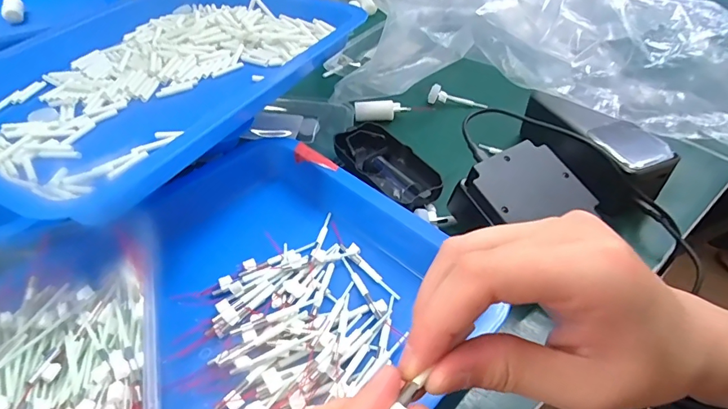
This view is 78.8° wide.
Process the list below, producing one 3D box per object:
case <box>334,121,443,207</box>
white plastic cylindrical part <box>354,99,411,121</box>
[{"bbox_3d":[0.020,-0.034,0.396,0.052,0.022,0.106,-33,55,-28],"label":"case"},{"bbox_3d":[0.019,-0.101,0.472,0.057,0.014,0.015,-3,46,-3],"label":"white plastic cylindrical part"}]

